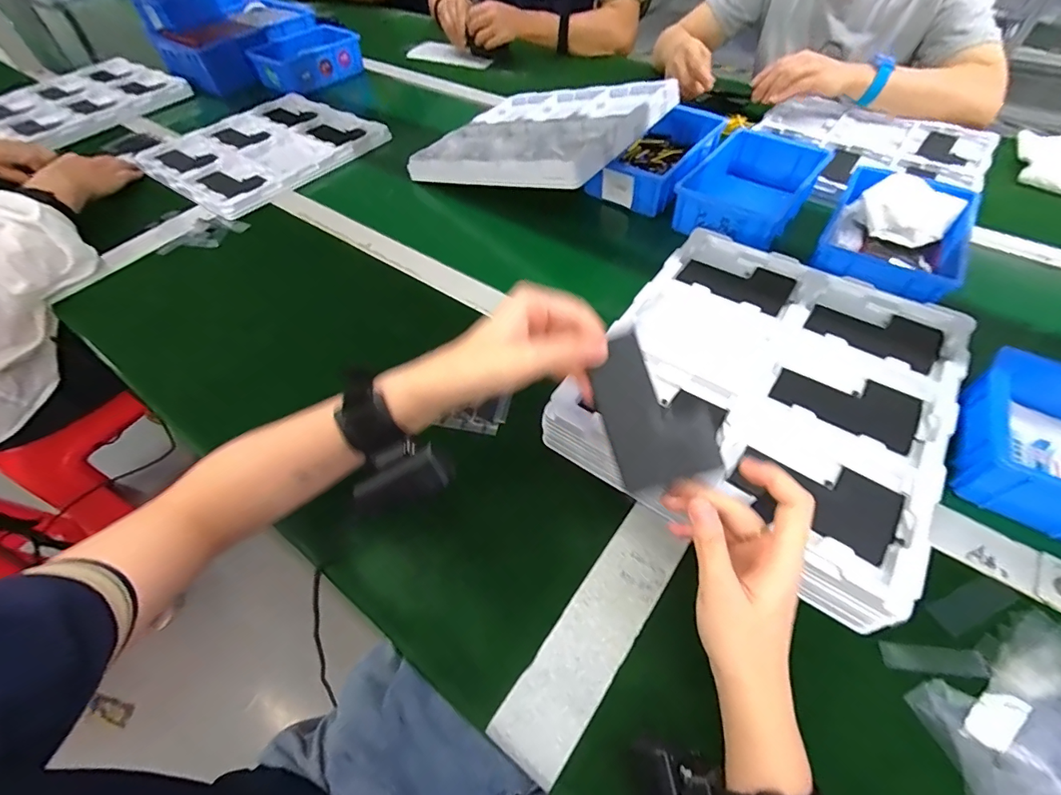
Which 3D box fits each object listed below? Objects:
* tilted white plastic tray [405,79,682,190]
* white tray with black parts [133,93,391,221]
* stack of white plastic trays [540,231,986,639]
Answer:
[{"bbox_3d":[0.015,-0.390,0.669,0.311,0.029,0.280,23,59,35],"label":"tilted white plastic tray"},{"bbox_3d":[-0.472,-0.436,0.796,0.345,0.031,0.313,31,61,22],"label":"white tray with black parts"},{"bbox_3d":[0.208,-0.010,0.417,0.279,0.051,0.328,31,61,22],"label":"stack of white plastic trays"}]

